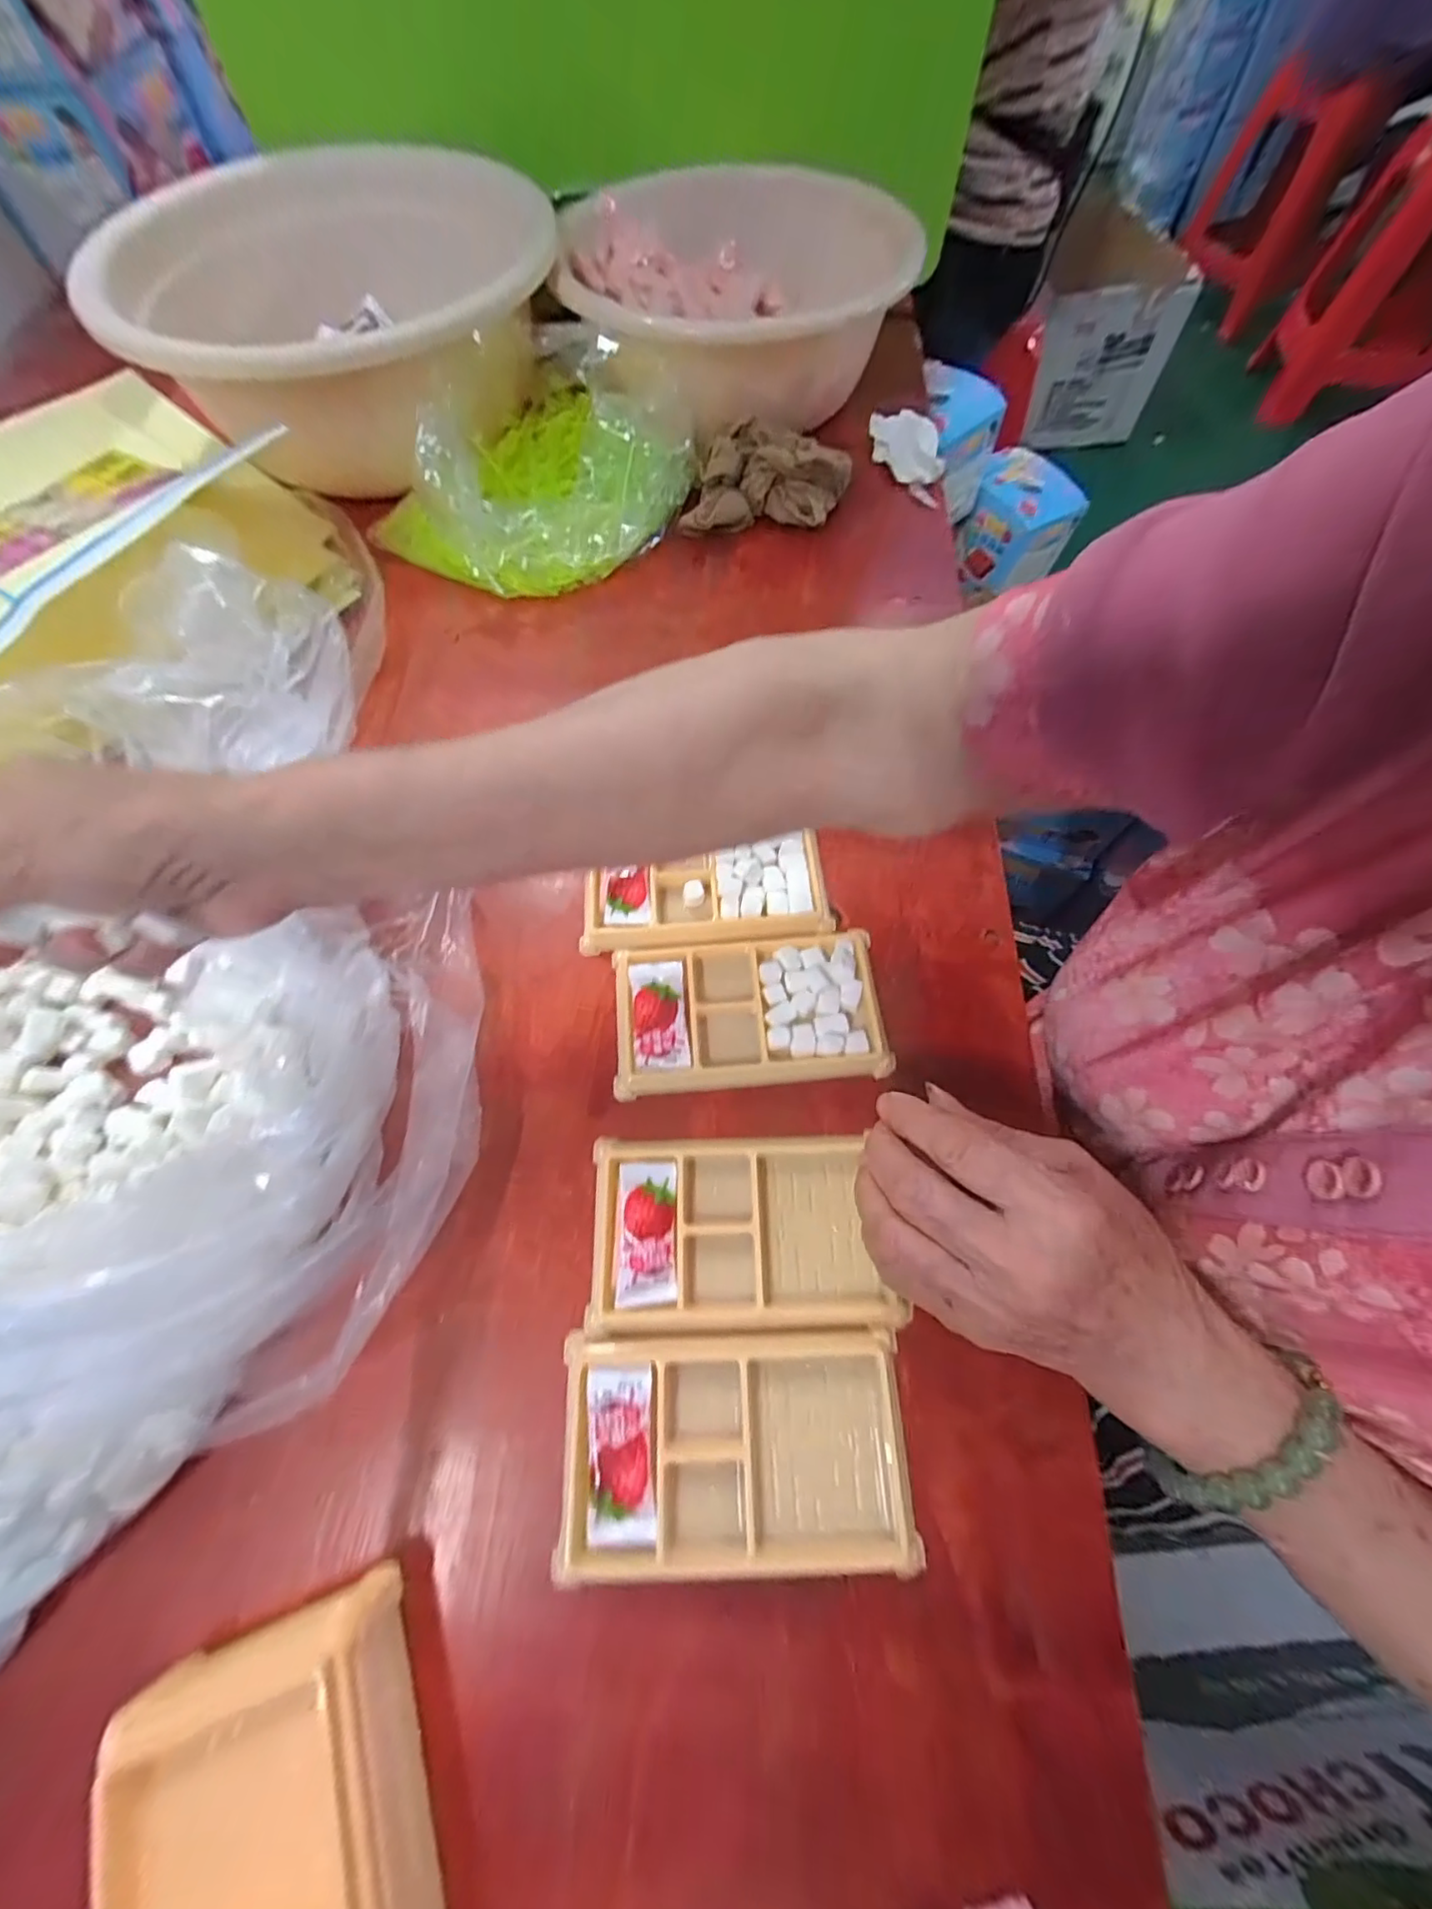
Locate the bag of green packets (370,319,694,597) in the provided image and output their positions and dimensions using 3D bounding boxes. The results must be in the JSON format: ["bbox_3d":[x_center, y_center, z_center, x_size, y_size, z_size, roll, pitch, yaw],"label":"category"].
[{"bbox_3d":[-0.130,-0.365,0.454,0.184,0.078,0.195,27,70,12],"label":"bag of green packets"}]

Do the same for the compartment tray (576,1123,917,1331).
[{"bbox_3d":[0.011,0.123,0.276,0.128,0.013,0.079,-1,67,0],"label":"compartment tray"}]

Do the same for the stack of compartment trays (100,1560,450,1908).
[{"bbox_3d":[-0.132,0.298,0.188,0.084,0.040,0.140,-21,68,-8],"label":"stack of compartment trays"}]

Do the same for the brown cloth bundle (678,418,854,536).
[{"bbox_3d":[0.037,-0.367,0.470,0.133,0.045,0.076,-7,67,-2],"label":"brown cloth bundle"}]

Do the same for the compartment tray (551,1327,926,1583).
[{"bbox_3d":[0.008,0.194,0.242,0.136,0.018,0.076,-1,67,0],"label":"compartment tray"}]

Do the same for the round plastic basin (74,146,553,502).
[{"bbox_3d":[-0.267,-0.482,0.481,0.267,0.120,0.304,7,67,4],"label":"round plastic basin"}]

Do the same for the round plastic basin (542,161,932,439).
[{"bbox_3d":[0.009,-0.539,0.512,0.260,0.100,0.284,0,67,1],"label":"round plastic basin"}]

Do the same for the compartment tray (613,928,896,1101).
[{"bbox_3d":[0.017,0.027,0.315,0.134,0.015,0.078,-5,67,-1],"label":"compartment tray"}]

